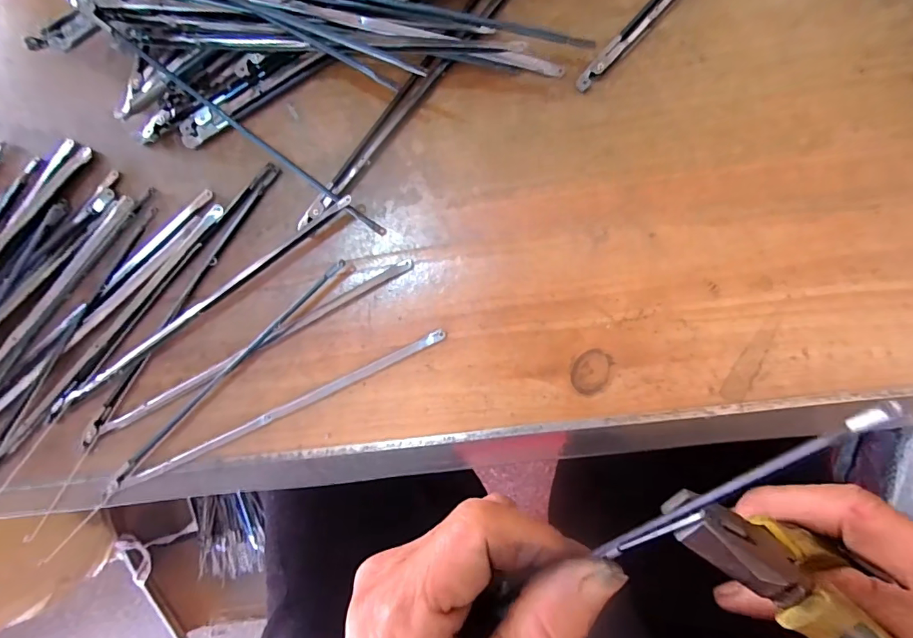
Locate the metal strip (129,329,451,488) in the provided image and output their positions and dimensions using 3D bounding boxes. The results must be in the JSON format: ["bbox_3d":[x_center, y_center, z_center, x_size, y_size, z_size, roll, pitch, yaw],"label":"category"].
[{"bbox_3d":[-0.083,0.044,0.221,0.171,0.008,0.006,-25,87,6],"label":"metal strip"}]

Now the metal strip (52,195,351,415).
[{"bbox_3d":[-0.124,-0.005,0.223,0.181,0.009,0.007,-33,86,5],"label":"metal strip"}]

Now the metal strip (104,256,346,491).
[{"bbox_3d":[-0.112,0.029,0.222,0.161,0.009,0.007,-42,85,4],"label":"metal strip"}]

